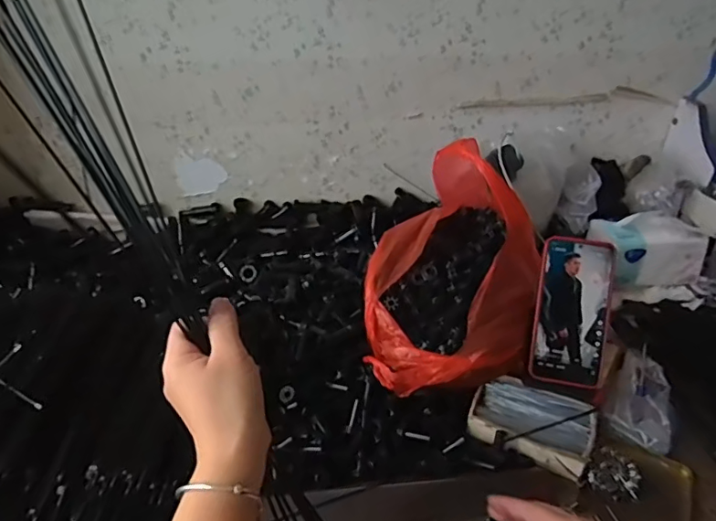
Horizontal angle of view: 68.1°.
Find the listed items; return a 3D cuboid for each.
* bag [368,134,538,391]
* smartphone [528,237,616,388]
[{"bbox_3d":[0.115,0.017,0.650,0.203,0.225,0.274,4,32,10],"label":"bag"},{"bbox_3d":[0.244,0.058,0.602,0.078,0.163,0.012,7,-4,15],"label":"smartphone"}]

